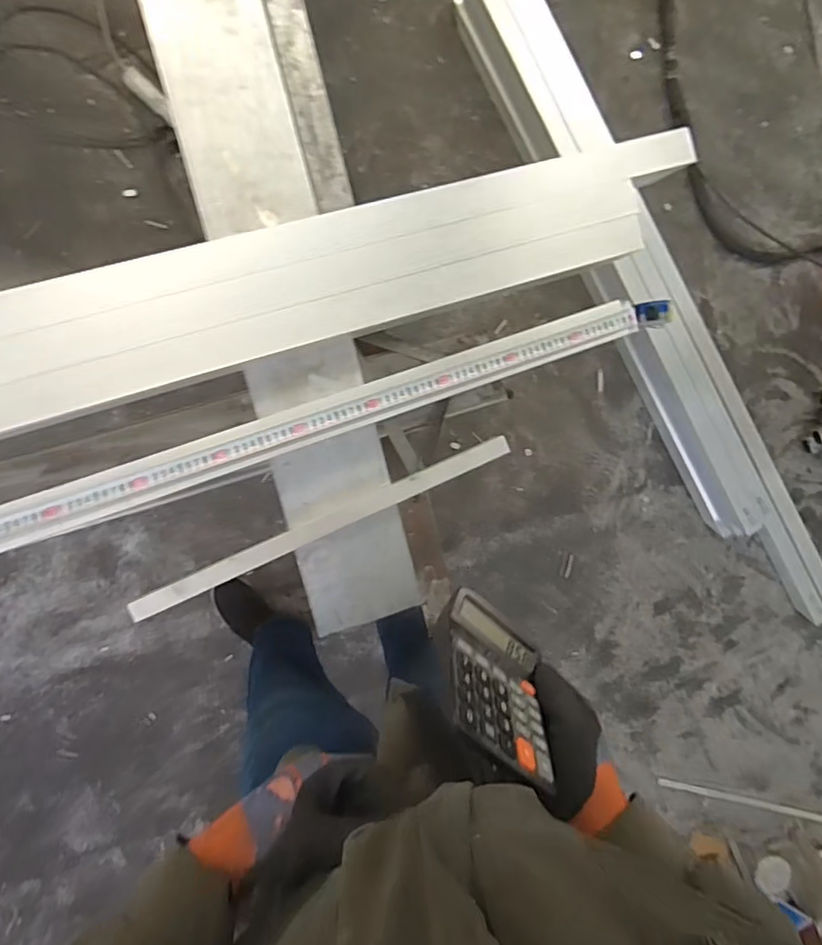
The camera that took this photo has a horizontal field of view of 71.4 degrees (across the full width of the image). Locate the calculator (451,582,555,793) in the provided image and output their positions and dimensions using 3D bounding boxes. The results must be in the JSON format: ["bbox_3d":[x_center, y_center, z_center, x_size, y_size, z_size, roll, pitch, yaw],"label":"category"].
[{"bbox_3d":[0.072,0.167,0.466,0.103,0.147,0.012,42,114,-16],"label":"calculator"}]

